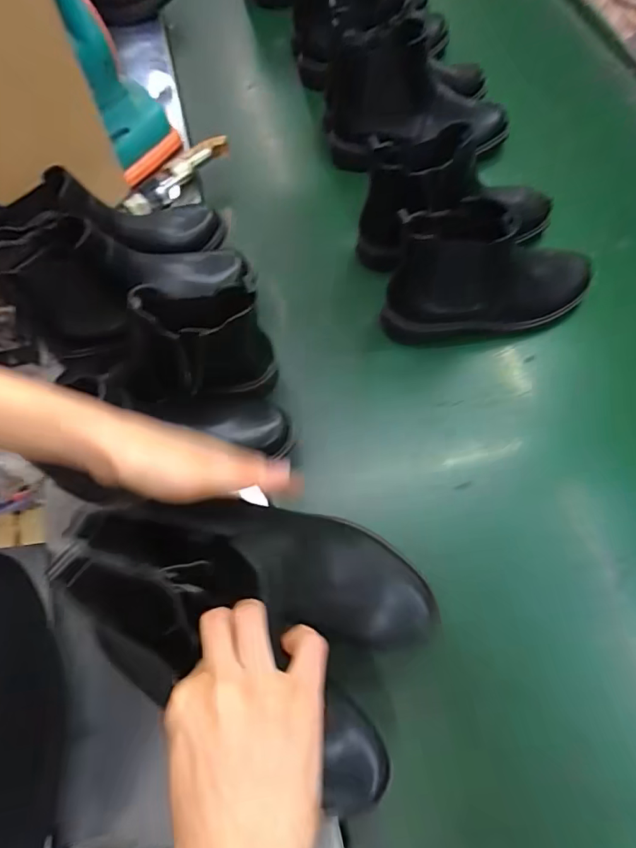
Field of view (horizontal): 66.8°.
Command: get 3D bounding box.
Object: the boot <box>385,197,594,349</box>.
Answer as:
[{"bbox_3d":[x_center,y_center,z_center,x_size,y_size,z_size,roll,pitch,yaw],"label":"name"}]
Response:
[{"bbox_3d":[0.214,-0.185,0.569,0.262,0.153,0.091,-9,67,-3],"label":"boot"}]

